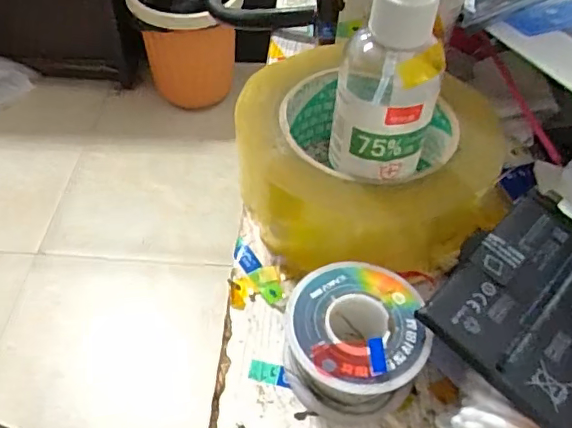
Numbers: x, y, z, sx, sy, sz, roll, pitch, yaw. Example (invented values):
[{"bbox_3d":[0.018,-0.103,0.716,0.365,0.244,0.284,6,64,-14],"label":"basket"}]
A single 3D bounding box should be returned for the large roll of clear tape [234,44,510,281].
[{"bbox_3d":[0.038,-0.028,0.275,0.123,0.046,0.119,4,50,1],"label":"large roll of clear tape"}]

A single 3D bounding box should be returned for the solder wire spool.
[{"bbox_3d":[0.026,0.049,0.217,0.050,0.033,0.052,1,50,-1],"label":"solder wire spool"}]

